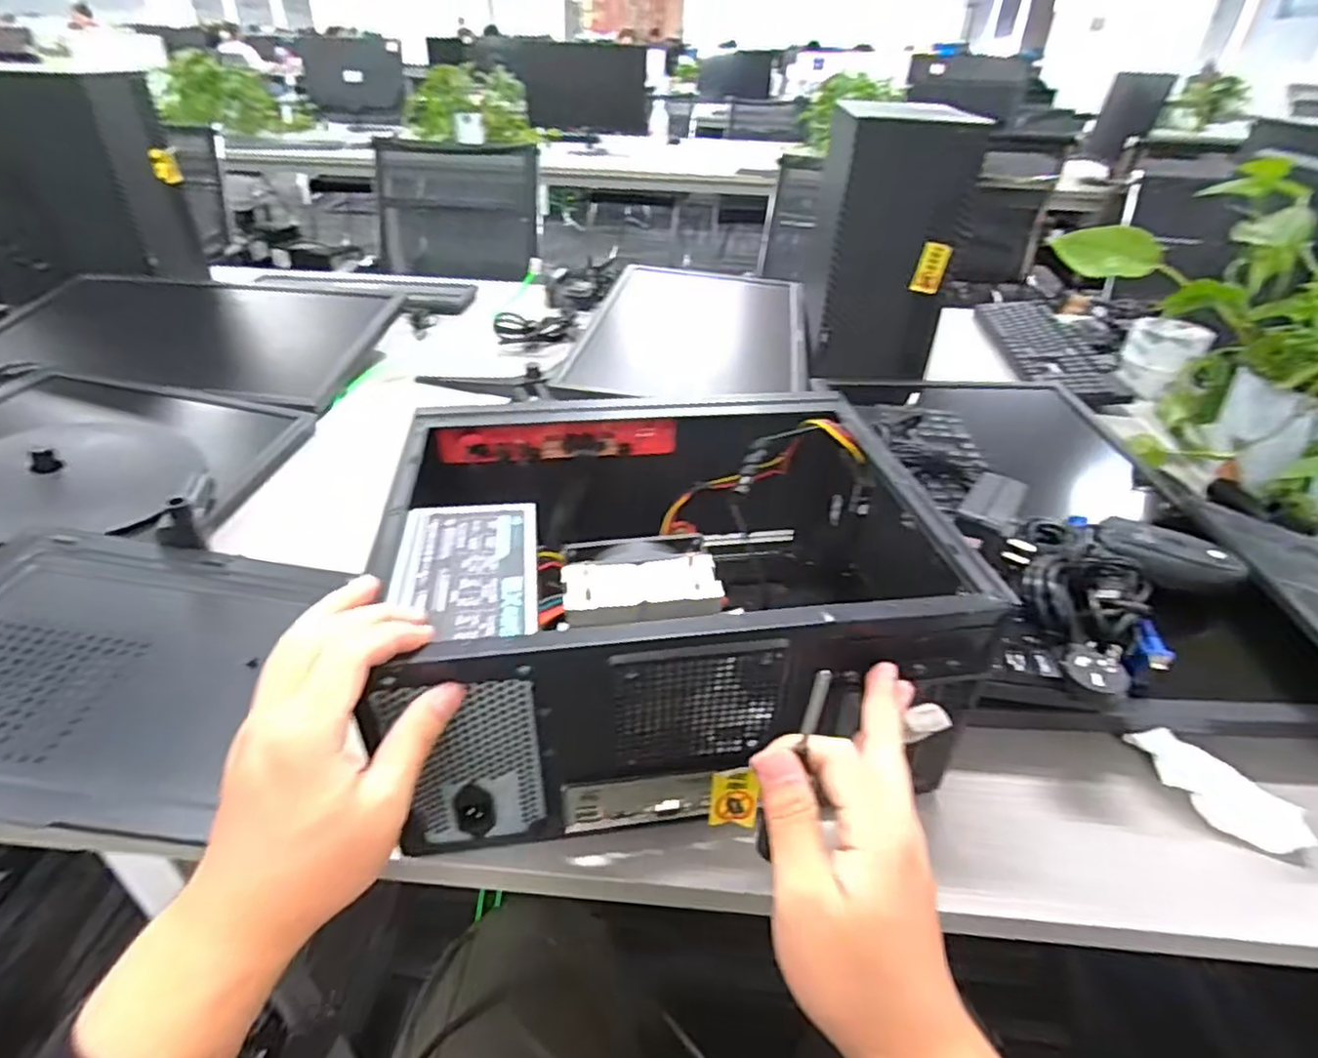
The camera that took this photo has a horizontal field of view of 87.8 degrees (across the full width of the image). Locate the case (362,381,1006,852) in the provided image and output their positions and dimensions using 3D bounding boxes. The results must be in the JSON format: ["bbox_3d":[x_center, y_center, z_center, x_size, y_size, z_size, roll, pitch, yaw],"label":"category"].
[{"bbox_3d":[0.003,0.037,0.498,0.346,0.155,0.288,-2,36,-6],"label":"case"}]

